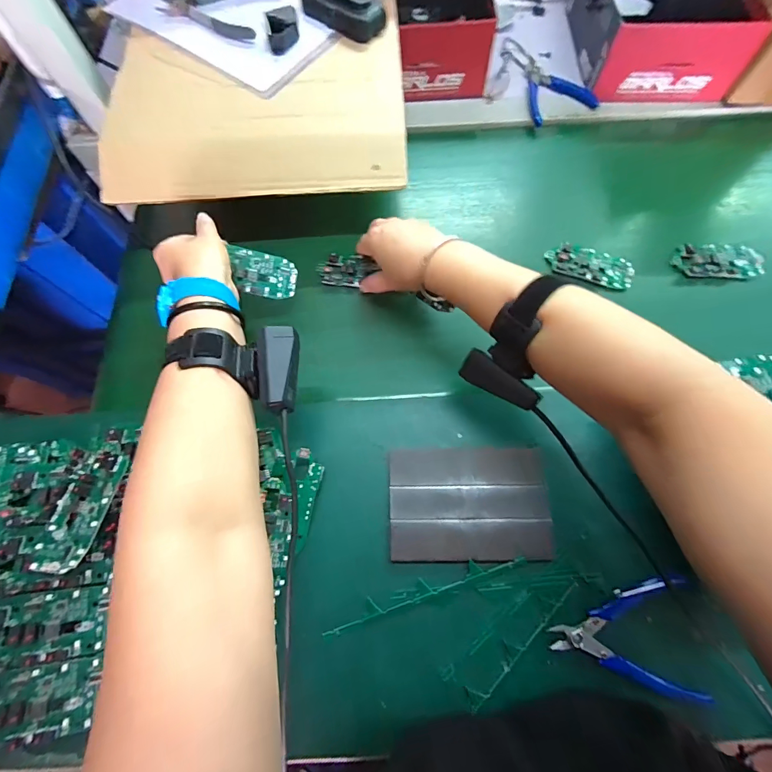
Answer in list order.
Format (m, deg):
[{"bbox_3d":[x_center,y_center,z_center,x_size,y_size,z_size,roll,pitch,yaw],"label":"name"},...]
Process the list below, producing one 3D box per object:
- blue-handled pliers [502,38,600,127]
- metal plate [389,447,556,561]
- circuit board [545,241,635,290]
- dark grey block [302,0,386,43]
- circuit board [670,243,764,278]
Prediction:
[{"bbox_3d":[0.235,-0.473,0.571,0.099,0.014,0.176,-19,70,-6],"label":"blue-handled pliers"},{"bbox_3d":[0.079,0.110,0.357,0.148,0.018,0.100,-2,70,1],"label":"metal plate"},{"bbox_3d":[0.252,-0.151,0.460,0.102,0.015,0.048,19,71,8],"label":"circuit board"},{"bbox_3d":[-0.053,-0.465,0.456,0.101,0.031,0.054,40,75,15],"label":"dark grey block"},{"bbox_3d":[0.414,-0.157,0.467,0.107,0.017,0.052,5,70,3],"label":"circuit board"}]

